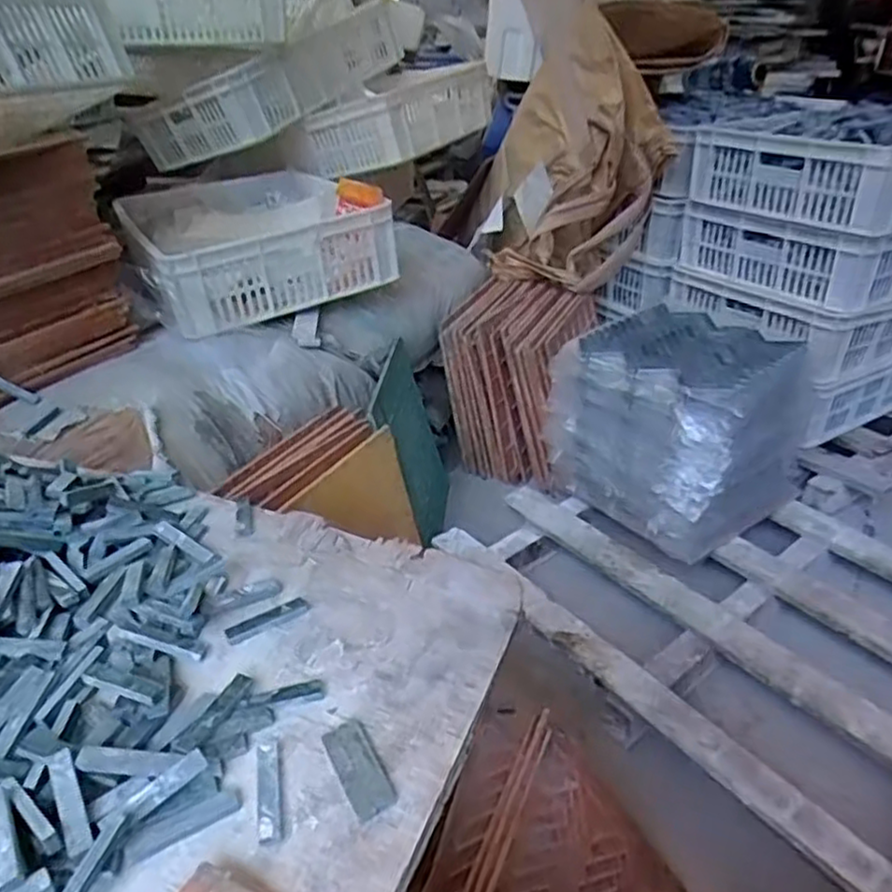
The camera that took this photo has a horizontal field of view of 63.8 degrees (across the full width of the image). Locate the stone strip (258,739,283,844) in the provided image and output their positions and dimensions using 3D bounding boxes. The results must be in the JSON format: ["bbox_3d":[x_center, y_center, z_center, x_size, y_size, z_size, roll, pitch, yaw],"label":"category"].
[{"bbox_3d":[-0.101,0.196,0.413,0.013,0.008,0.062,-8,31,-9],"label":"stone strip"}]

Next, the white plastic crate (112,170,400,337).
[{"bbox_3d":[-0.332,-0.339,1.220,0.375,0.133,0.410,-19,34,-26],"label":"white plastic crate"}]

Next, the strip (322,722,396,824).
[{"bbox_3d":[-0.052,0.192,0.428,0.025,0.009,0.060,-18,34,-24],"label":"strip"}]

